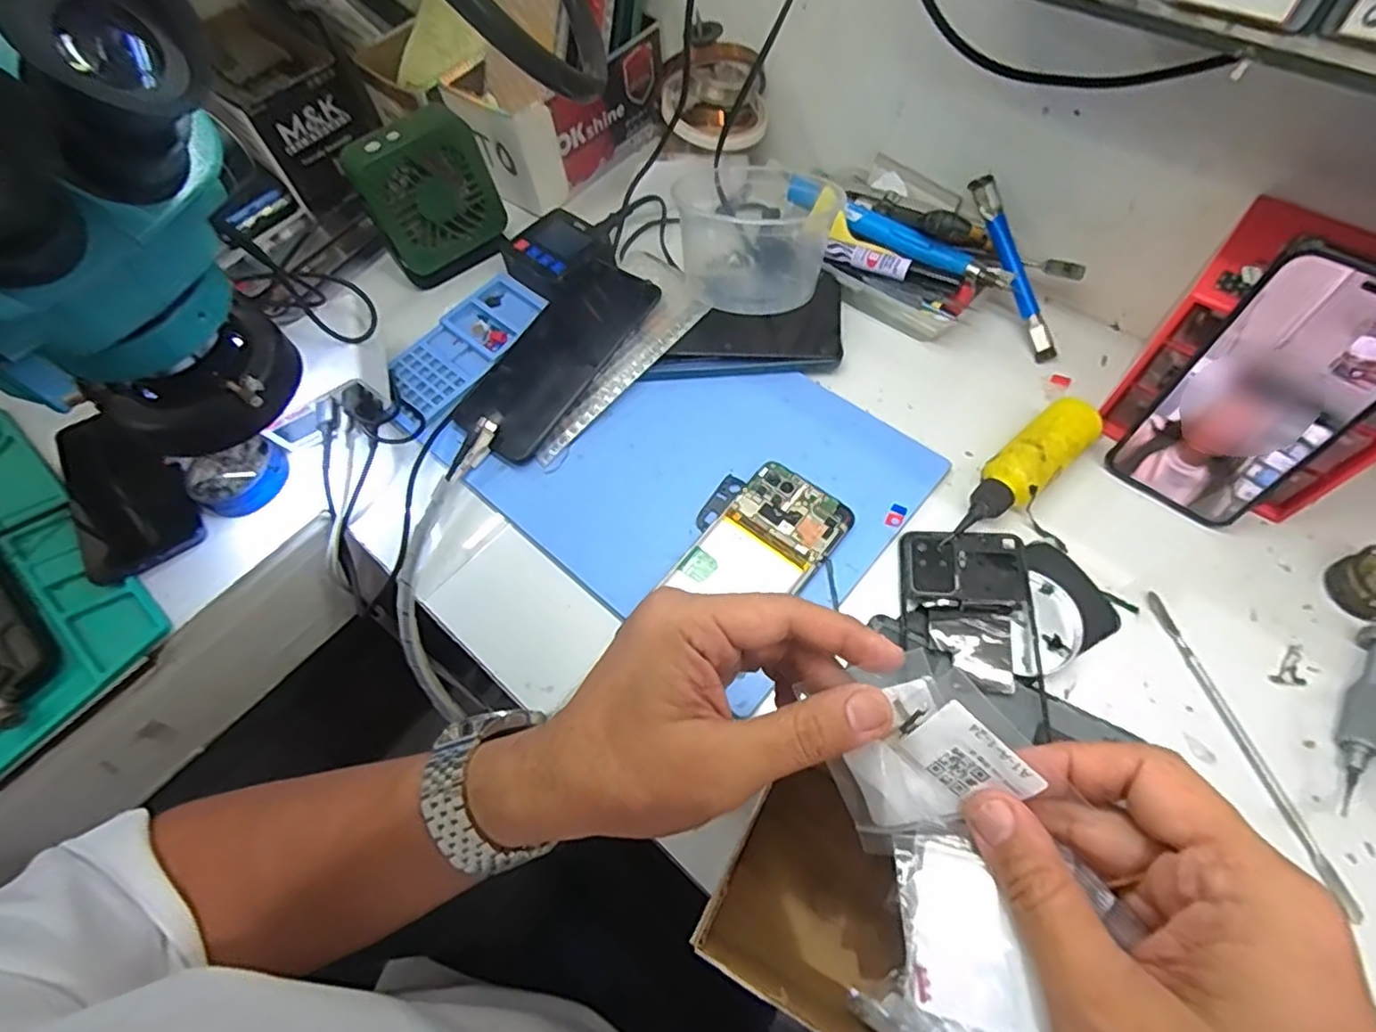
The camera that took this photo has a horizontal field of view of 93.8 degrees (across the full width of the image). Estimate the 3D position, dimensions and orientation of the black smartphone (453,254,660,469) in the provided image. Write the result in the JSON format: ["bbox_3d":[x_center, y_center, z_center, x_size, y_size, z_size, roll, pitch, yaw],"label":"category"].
[{"bbox_3d":[-0.095,-0.120,0.470,0.076,0.014,0.168,32,79,24],"label":"black smartphone"}]

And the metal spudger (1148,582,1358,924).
[{"bbox_3d":[0.296,0.119,0.344,0.010,0.004,0.168,-14,61,-3],"label":"metal spudger"}]

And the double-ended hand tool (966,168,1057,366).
[{"bbox_3d":[0.237,-0.179,0.468,0.019,0.012,0.141,-22,92,-10],"label":"double-ended hand tool"}]

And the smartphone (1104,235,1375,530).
[{"bbox_3d":[0.311,-0.059,0.349,0.085,0.165,0.014,38,63,22],"label":"smartphone"}]

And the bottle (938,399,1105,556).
[{"bbox_3d":[0.208,-0.026,0.407,0.128,0.032,0.034,-38,65,-15],"label":"bottle"}]

